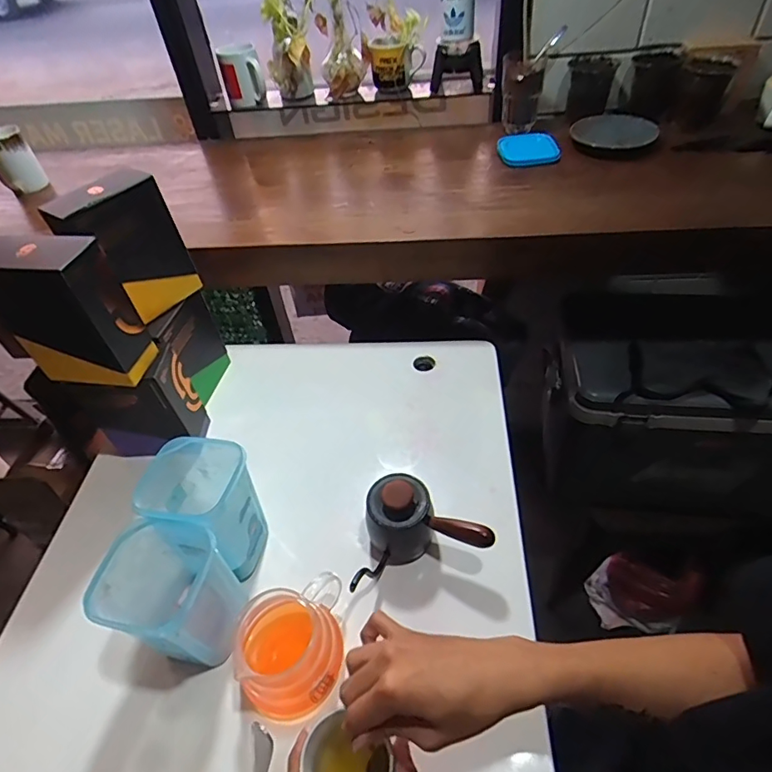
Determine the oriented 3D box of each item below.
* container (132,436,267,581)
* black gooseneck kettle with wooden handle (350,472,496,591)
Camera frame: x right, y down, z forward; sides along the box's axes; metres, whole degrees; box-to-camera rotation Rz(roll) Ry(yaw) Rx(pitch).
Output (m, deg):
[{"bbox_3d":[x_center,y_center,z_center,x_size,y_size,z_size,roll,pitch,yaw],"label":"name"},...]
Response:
[{"bbox_3d":[-0.198,0.138,0.543,0.097,0.132,0.107,2,48,8],"label":"container"},{"bbox_3d":[0.030,0.159,0.550,0.151,0.095,0.103,-13,48,-5],"label":"black gooseneck kettle with wooden handle"}]

